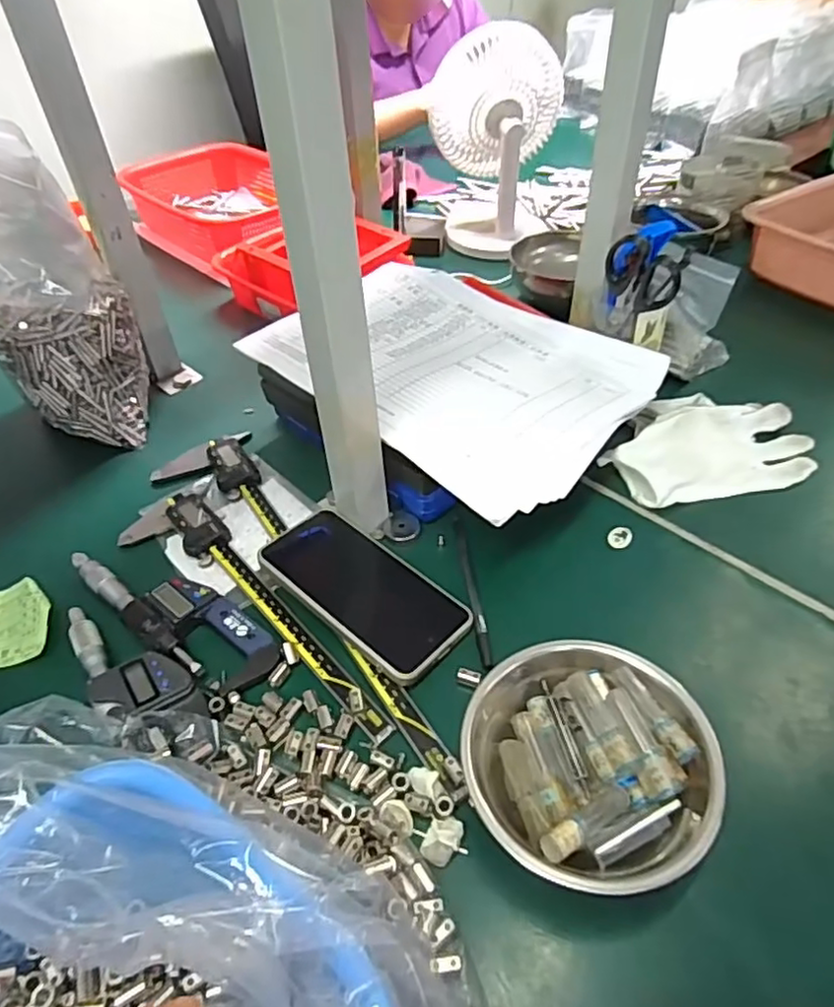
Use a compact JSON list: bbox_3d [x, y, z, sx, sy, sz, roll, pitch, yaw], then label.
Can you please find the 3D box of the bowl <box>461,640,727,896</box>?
[{"bbox_3d":[0.091,0.141,0.354,0.127,0.051,0.121,-2,45,2],"label":"bowl"}]

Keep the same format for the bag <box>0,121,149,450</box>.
[{"bbox_3d":[-0.309,-0.178,0.554,0.116,0.235,0.114,8,46,12],"label":"bag"}]

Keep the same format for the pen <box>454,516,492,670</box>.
[{"bbox_3d":[0.039,0.058,0.457,0.008,0.005,0.126,-6,45,-3],"label":"pen"}]

